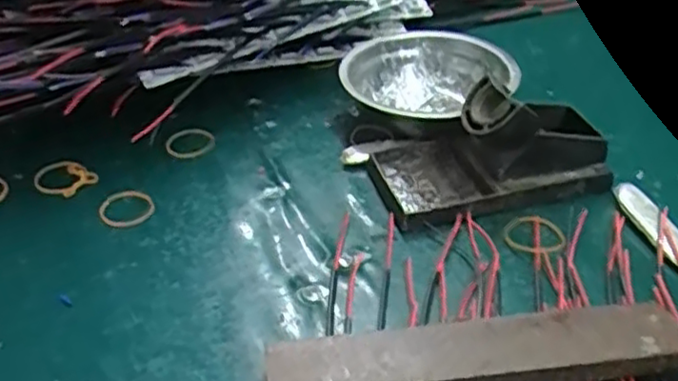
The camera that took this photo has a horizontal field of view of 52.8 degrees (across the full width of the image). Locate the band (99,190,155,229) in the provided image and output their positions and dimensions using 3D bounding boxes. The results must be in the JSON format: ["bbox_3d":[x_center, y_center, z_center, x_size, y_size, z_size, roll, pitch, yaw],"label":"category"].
[{"bbox_3d":[-0.135,0.011,0.435,0.033,0.004,0.031,0,39,0],"label":"band"}]

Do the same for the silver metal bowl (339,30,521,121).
[{"bbox_3d":[0.069,-0.086,0.526,0.128,0.039,0.106,9,40,10],"label":"silver metal bowl"}]

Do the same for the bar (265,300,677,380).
[{"bbox_3d":[0.066,0.081,0.333,0.198,0.021,0.041,-3,39,-4],"label":"bar"}]

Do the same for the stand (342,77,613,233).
[{"bbox_3d":[0.093,-0.037,0.451,0.157,0.060,0.094,-11,40,-13],"label":"stand"}]

